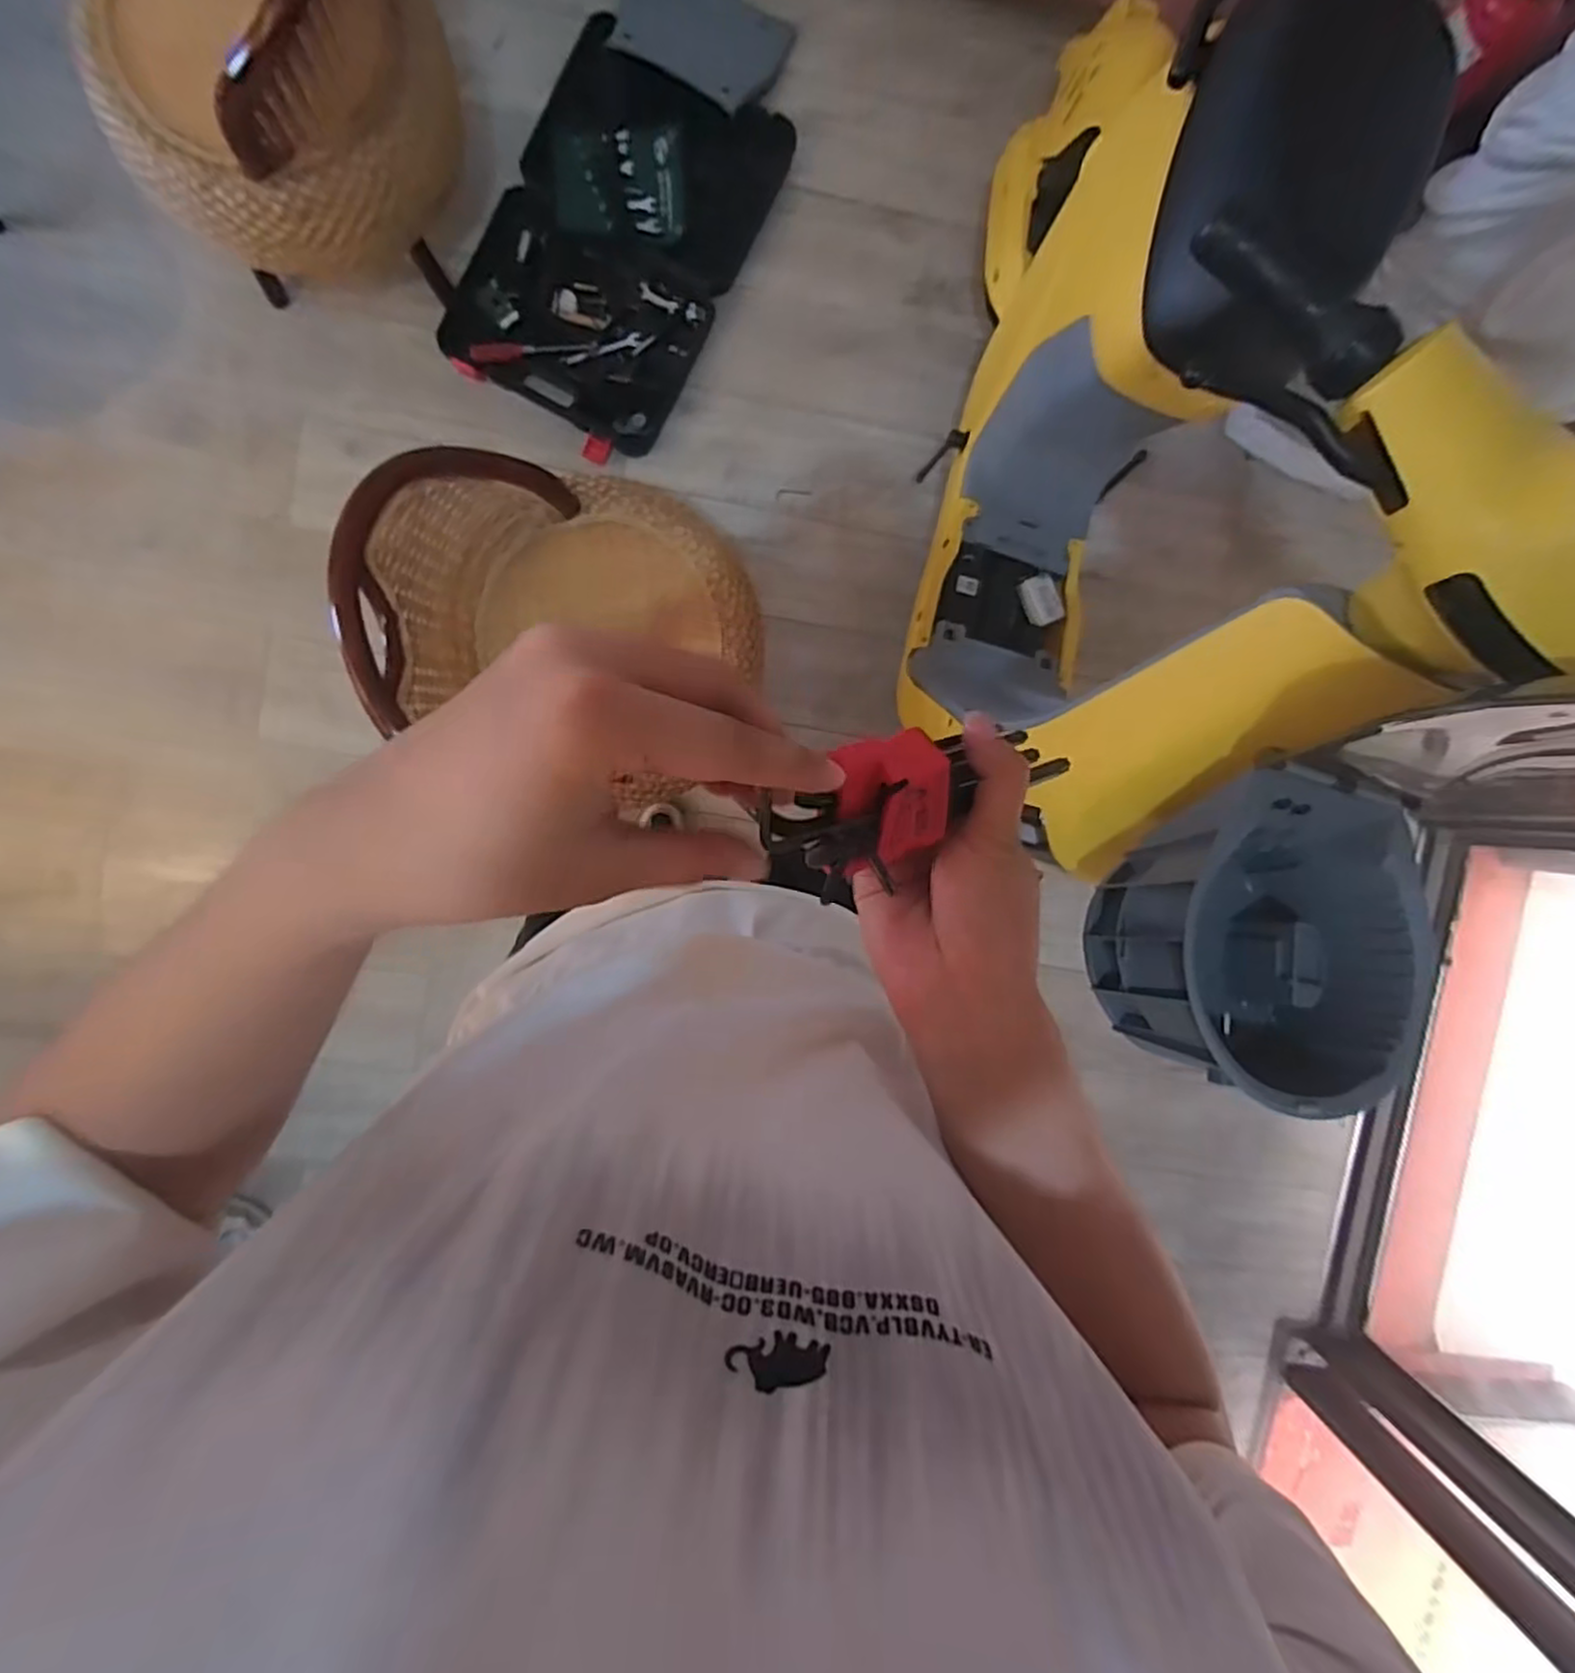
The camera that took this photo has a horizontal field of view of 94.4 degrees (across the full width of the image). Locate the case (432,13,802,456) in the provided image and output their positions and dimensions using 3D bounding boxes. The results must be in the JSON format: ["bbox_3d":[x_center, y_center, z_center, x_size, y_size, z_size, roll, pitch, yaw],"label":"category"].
[{"bbox_3d":[-0.312,-1.059,1.319,0.408,0.053,0.643,27,92,-8],"label":"case"}]

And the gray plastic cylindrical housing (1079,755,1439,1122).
[{"bbox_3d":[0.447,0.087,0.691,0.274,0.192,0.278,0,93,-5],"label":"gray plastic cylindrical housing"}]

